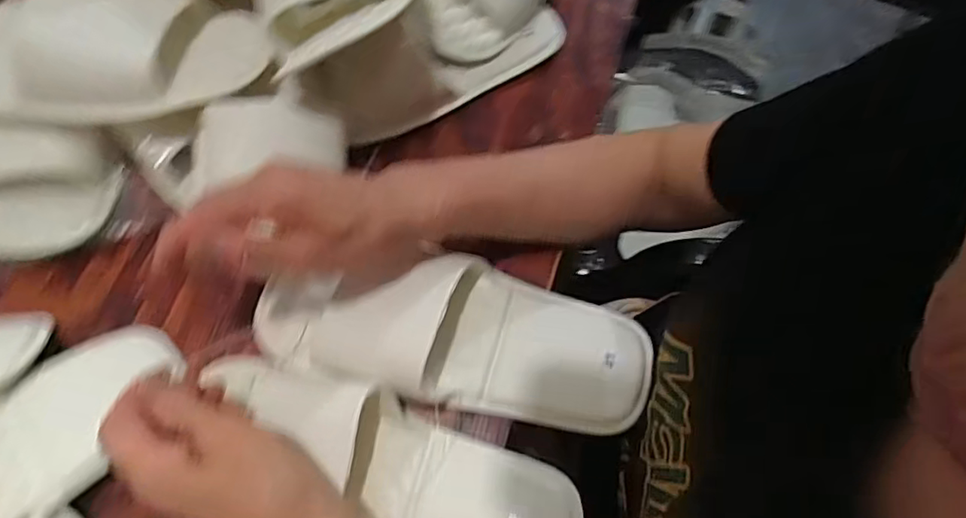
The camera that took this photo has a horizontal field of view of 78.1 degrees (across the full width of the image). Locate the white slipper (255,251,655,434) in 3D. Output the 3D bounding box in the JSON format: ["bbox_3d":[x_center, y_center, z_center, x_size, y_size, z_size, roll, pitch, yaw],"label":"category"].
[{"bbox_3d":[-0.013,0.047,0.392,0.249,0.052,0.097,9,67,-6],"label":"white slipper"}]

